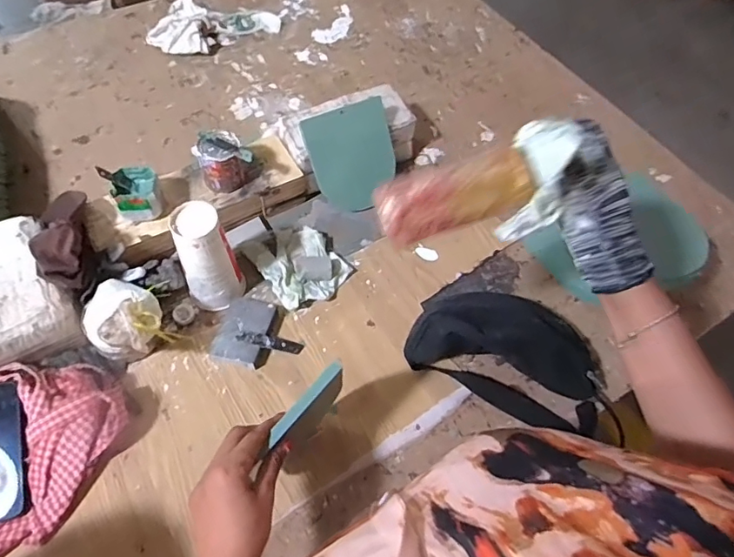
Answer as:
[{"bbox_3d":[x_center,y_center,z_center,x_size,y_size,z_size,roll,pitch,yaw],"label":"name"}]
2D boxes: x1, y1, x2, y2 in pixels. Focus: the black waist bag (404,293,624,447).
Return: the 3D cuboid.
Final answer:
[{"bbox_3d":[0.213,0.110,0.693,0.291,0.096,0.133,18,58,8],"label":"black waist bag"}]

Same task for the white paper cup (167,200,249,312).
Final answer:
[{"bbox_3d":[-0.227,-0.027,0.718,0.084,0.171,0.076,-20,61,-15],"label":"white paper cup"}]

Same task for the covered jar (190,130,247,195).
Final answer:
[{"bbox_3d":[-0.232,-0.180,0.795,0.077,0.078,0.073,-24,64,-18],"label":"covered jar"}]

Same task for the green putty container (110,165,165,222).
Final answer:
[{"bbox_3d":[-0.346,-0.126,0.753,0.064,0.052,0.070,-7,60,-8],"label":"green putty container"}]

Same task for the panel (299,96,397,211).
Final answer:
[{"bbox_3d":[-0.021,-0.204,0.850,0.146,0.166,0.006,-22,21,-14],"label":"panel"}]

